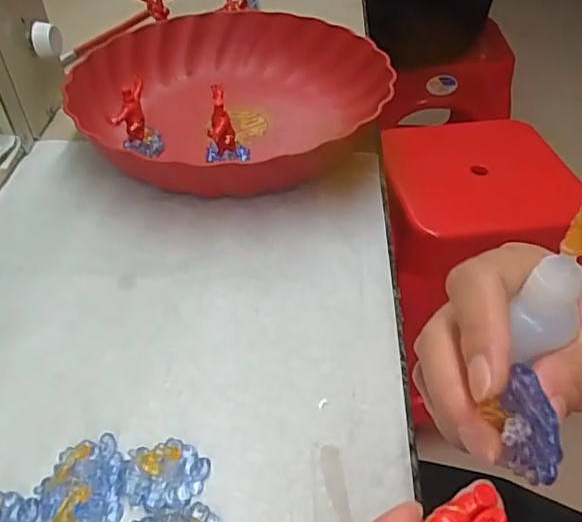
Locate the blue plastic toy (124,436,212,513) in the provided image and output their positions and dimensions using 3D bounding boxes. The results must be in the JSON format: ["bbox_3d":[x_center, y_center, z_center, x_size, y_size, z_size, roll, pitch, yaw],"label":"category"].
[{"bbox_3d":[-0.055,0.093,0.247,0.036,0.007,0.031,-9,45,-9],"label":"blue plastic toy"}]

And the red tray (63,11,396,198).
[{"bbox_3d":[-0.046,-0.128,0.446,0.221,0.054,0.228,27,50,25],"label":"red tray"}]

